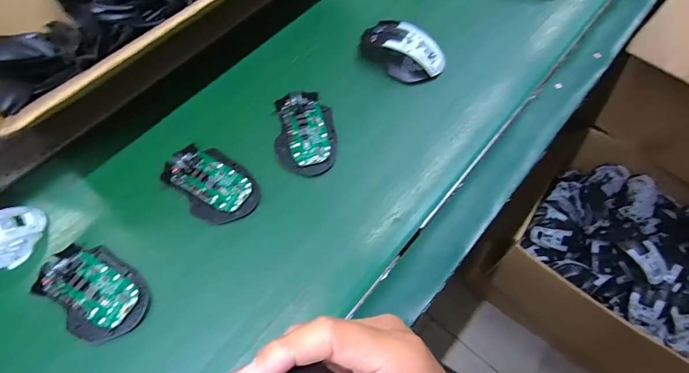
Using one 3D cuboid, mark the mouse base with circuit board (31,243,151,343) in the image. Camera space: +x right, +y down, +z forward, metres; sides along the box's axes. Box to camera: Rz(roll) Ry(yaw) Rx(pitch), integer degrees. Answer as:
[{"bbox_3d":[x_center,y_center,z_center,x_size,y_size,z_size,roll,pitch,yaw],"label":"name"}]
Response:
[{"bbox_3d":[-0.250,0.105,0.365,0.107,0.031,0.072,32,68,14],"label":"mouse base with circuit board"}]

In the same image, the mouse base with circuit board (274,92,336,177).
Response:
[{"bbox_3d":[-0.048,-0.068,0.443,0.071,0.030,0.108,-7,65,-5],"label":"mouse base with circuit board"}]

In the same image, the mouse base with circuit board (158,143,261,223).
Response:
[{"bbox_3d":[-0.153,-0.006,0.419,0.106,0.030,0.071,42,71,17],"label":"mouse base with circuit board"}]

